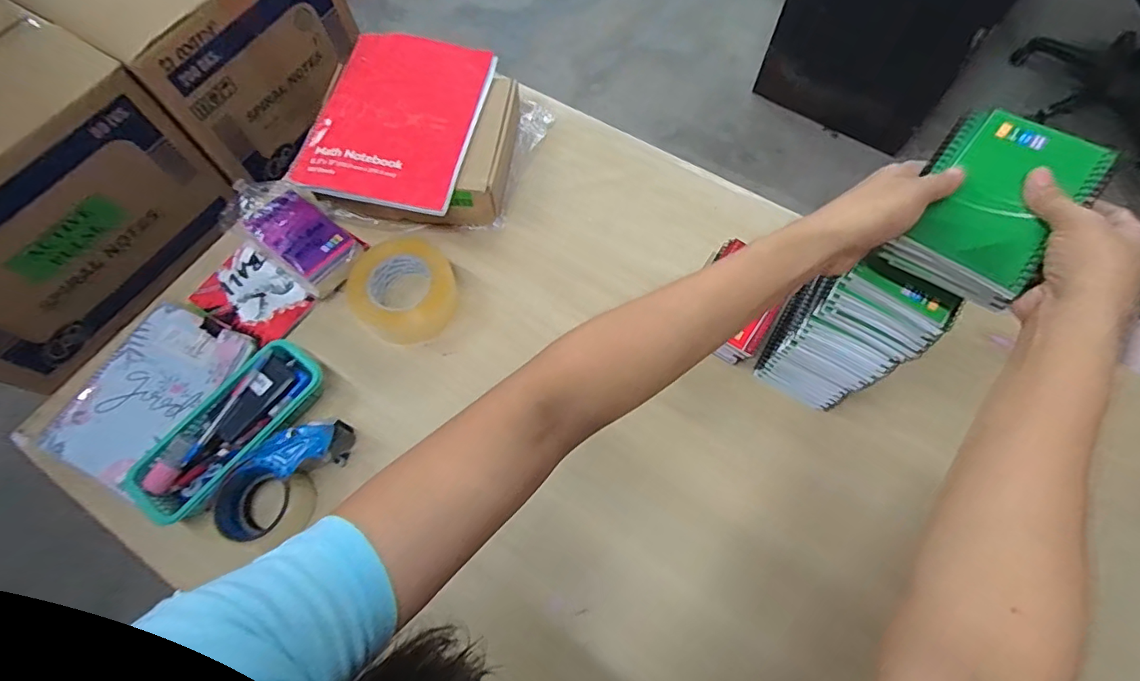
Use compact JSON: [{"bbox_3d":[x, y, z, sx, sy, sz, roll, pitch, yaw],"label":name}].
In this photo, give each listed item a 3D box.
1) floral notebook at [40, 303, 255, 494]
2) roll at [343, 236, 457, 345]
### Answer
[{"bbox_3d":[-0.514,0.067,0.647,0.164,0.019,0.215,23,76,9],"label":"floral notebook"},{"bbox_3d":[-0.221,-0.068,0.693,0.135,0.052,0.127,0,64,1],"label":"roll"}]

